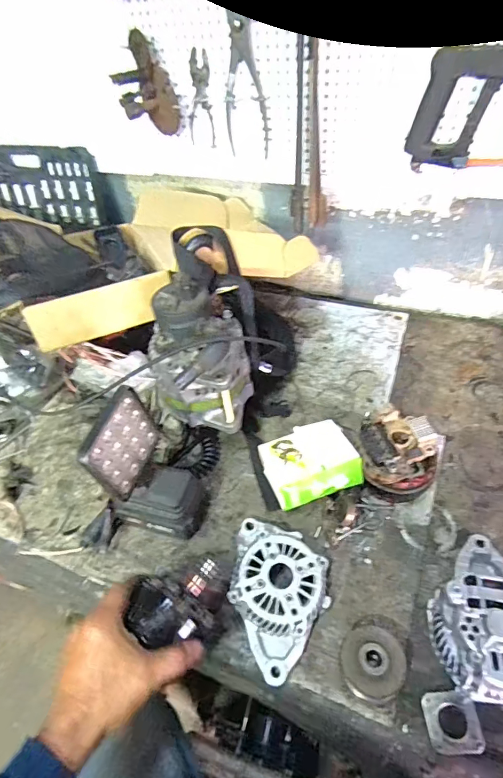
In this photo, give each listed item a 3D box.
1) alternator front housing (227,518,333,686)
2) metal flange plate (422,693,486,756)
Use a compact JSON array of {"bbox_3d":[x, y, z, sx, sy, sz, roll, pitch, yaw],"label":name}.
[{"bbox_3d":[0.033,0.247,0.511,0.113,0.046,0.172,1,47,8],"label":"alternator front housing"},{"bbox_3d":[0.204,0.339,0.426,0.051,0.004,0.048,-13,54,13],"label":"metal flange plate"}]

